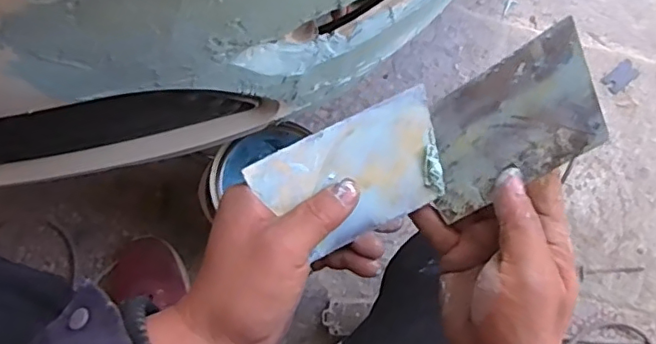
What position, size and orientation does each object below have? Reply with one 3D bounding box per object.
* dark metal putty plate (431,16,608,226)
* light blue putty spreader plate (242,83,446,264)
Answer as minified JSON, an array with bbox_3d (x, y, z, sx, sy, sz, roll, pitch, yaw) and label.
[{"bbox_3d":[0.112,-0.028,0.361,0.122,0.004,0.072,-34,80,29],"label":"dark metal putty plate"},{"bbox_3d":[0.019,0.003,0.372,0.124,0.010,0.072,-26,99,-11],"label":"light blue putty spreader plate"}]

